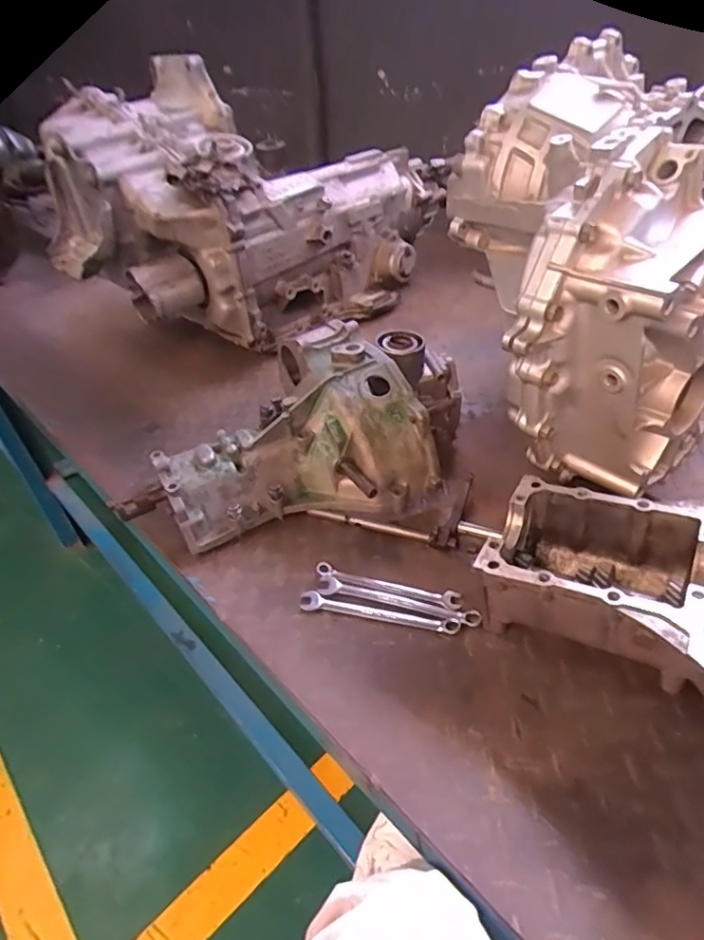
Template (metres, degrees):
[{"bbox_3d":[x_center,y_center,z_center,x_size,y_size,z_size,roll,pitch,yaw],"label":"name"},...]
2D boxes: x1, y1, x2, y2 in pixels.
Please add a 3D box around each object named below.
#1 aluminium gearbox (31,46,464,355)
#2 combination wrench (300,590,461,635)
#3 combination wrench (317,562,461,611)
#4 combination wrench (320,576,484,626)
[{"bbox_3d":[-0.183,-0.495,1.052,0.443,0.364,0.579,27,49,34],"label":"aluminium gearbox"},{"bbox_3d":[0.026,0.144,0.574,0.160,0.004,0.022,8,41,16],"label":"combination wrench"},{"bbox_3d":[0.037,0.119,0.601,0.152,0.007,0.022,11,42,20],"label":"combination wrench"},{"bbox_3d":[0.046,0.134,0.584,0.166,0.007,0.020,9,41,18],"label":"combination wrench"}]

